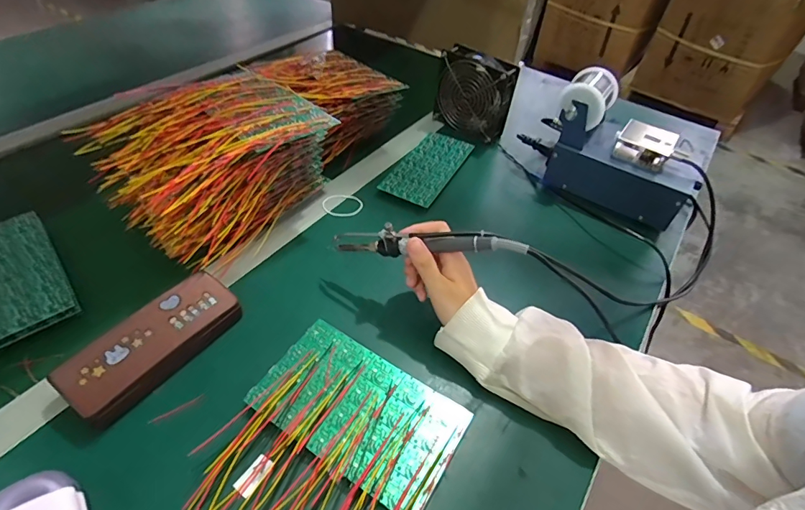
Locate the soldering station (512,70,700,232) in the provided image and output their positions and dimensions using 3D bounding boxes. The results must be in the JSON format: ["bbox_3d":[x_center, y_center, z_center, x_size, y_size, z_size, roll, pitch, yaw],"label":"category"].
[{"bbox_3d":[0.295,-0.152,0.607,0.229,0.140,0.119,30,51,21],"label":"soldering station"}]

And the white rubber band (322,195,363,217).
[{"bbox_3d":[-0.082,-0.069,0.589,0.055,0.004,0.043,9,48,1],"label":"white rubber band"}]

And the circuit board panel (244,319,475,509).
[{"bbox_3d":[-0.039,0.137,0.383,0.174,0.013,0.101,29,52,18],"label":"circuit board panel"}]

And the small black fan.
[{"bbox_3d":[0.115,-0.263,0.693,0.121,0.119,0.034,30,51,23],"label":"small black fan"}]

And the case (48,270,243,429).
[{"bbox_3d":[-0.229,0.084,0.404,0.069,0.039,0.154,27,50,18],"label":"case"}]

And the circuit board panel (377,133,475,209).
[{"bbox_3d":[0.039,-0.132,0.639,0.078,0.004,0.168,25,53,16],"label":"circuit board panel"}]

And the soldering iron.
[{"bbox_3d":[0.018,-0.018,0.416,0.197,0.035,0.023,1,45,23],"label":"soldering iron"}]

